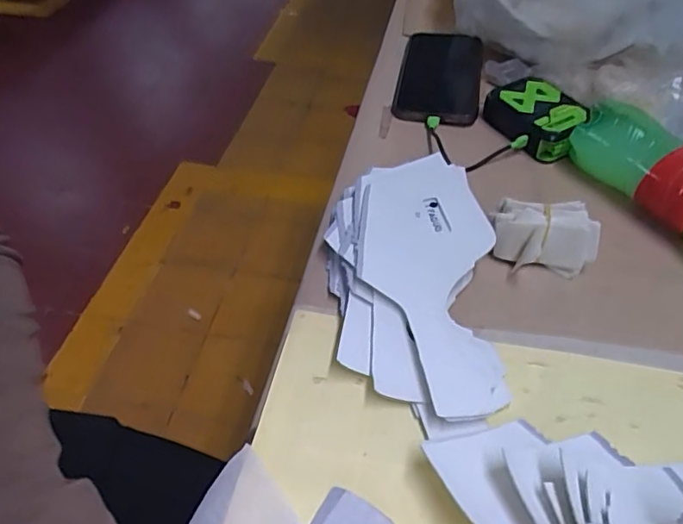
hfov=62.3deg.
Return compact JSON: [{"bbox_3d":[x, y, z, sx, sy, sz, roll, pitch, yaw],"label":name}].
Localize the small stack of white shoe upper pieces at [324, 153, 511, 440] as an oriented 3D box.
[{"bbox_3d":[0.049,0.008,0.385,0.112,0.036,0.219,-3,46,-2],"label":"small stack of white shoe upper pieces"}]

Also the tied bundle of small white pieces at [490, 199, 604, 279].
[{"bbox_3d":[0.144,-0.017,0.408,0.070,0.039,0.044,3,46,4],"label":"tied bundle of small white pieces"}]

